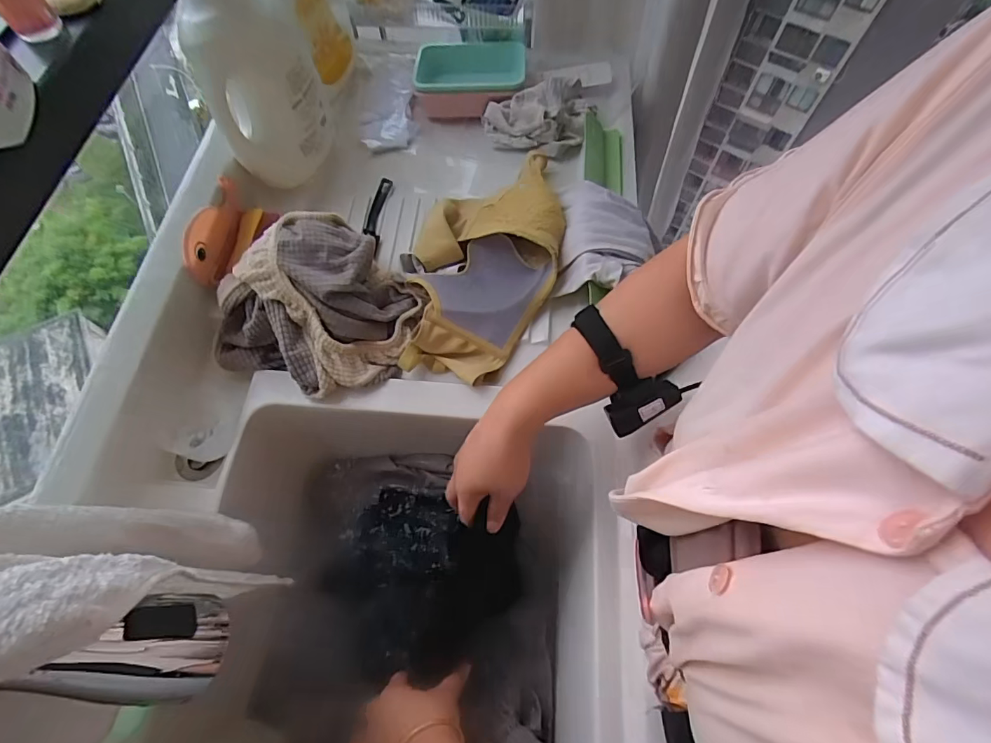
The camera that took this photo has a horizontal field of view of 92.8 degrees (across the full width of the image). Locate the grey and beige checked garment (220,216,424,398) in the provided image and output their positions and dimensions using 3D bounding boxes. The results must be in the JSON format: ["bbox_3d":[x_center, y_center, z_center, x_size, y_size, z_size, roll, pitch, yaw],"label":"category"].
[{"bbox_3d":[-0.216,-0.086,0.574,0.222,0.103,0.198,19,67,9],"label":"grey and beige checked garment"}]

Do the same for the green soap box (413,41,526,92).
[{"bbox_3d":[-0.044,-0.472,0.758,0.177,0.055,0.104,2,65,1],"label":"green soap box"}]

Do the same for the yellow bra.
[{"bbox_3d":[-0.007,-0.156,0.622,0.172,0.071,0.343,14,66,7],"label":"yellow bra"}]

